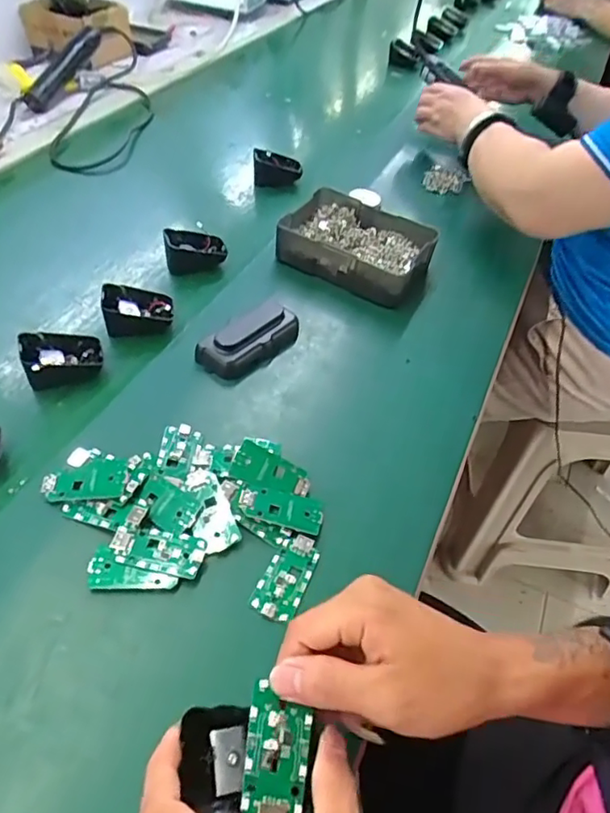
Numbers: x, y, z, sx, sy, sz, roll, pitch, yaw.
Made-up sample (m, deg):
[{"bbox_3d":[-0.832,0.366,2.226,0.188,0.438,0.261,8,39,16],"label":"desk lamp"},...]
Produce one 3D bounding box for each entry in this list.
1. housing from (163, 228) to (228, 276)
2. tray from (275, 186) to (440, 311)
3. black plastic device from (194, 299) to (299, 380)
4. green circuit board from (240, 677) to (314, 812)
[{"bbox_3d":[-0.123,-0.179,0.644,0.066,0.030,0.038,-6,50,-11],"label":"housing"},{"bbox_3d":[0.061,-0.185,0.660,0.171,0.047,0.130,21,50,13],"label":"tray"},{"bbox_3d":[-0.052,-0.069,0.552,0.054,0.033,0.108,31,53,20],"label":"black plastic device"},{"bbox_3d":[-0.014,0.169,0.276,0.032,0.004,0.060,14,55,-7],"label":"green circuit board"}]

